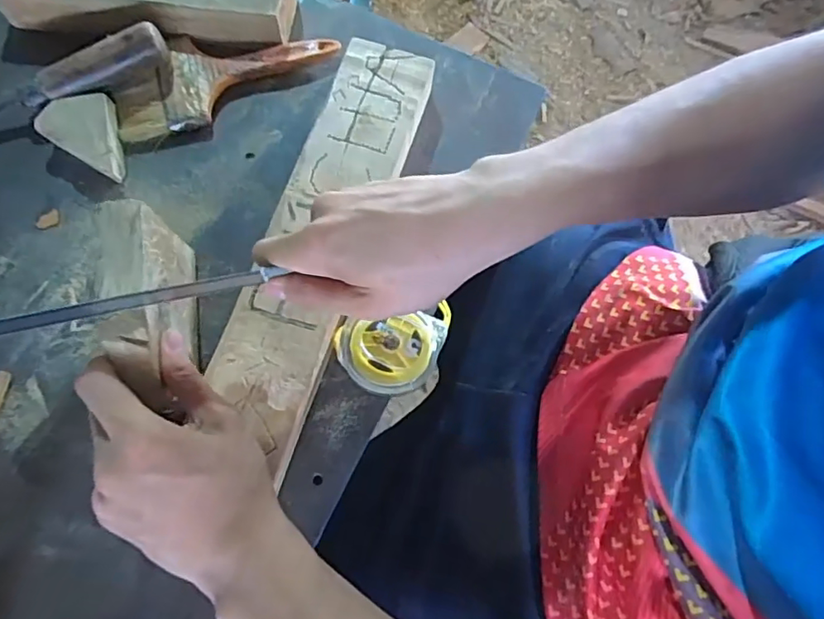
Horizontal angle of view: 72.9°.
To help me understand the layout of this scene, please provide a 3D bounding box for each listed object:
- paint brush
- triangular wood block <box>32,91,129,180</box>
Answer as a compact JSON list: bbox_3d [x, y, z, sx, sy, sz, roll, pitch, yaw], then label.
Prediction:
[{"bbox_3d":[-0.153,-0.193,0.465,0.185,0.013,0.069,-16,73,-8],"label":"paint brush"},{"bbox_3d":[-0.251,-0.143,0.441,0.082,0.014,0.053,30,73,8],"label":"triangular wood block"}]

